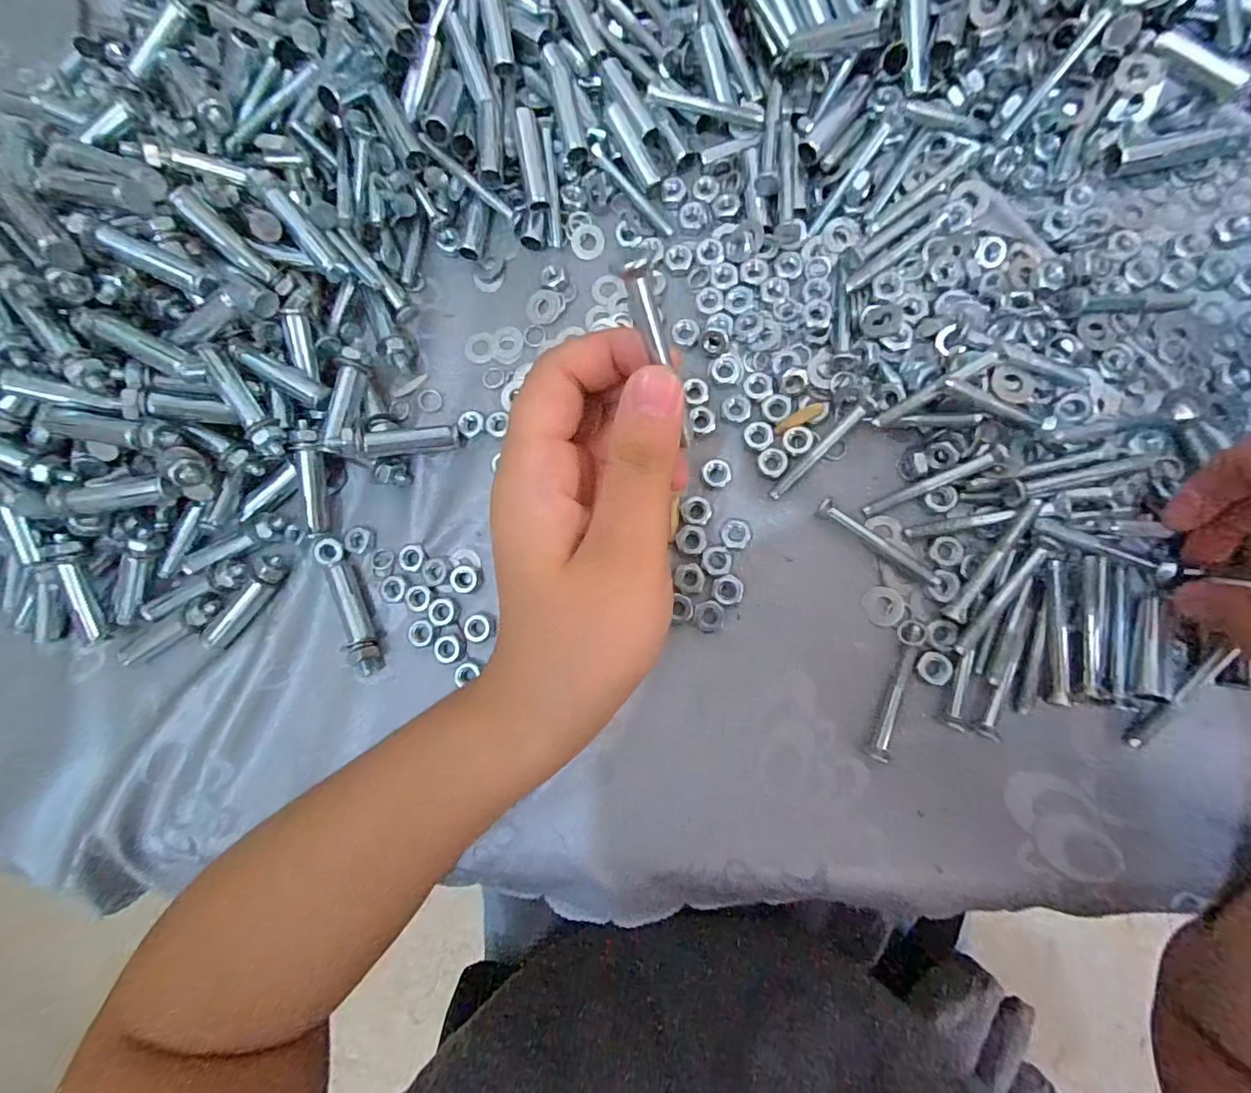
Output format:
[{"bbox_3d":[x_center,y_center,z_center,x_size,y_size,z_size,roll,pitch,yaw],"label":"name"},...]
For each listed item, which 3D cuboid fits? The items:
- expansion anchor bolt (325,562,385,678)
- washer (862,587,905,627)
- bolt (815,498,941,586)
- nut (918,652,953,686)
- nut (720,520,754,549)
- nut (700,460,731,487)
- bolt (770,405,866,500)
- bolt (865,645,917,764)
[{"bbox_3d":[-0.129,0.034,0.251,0.014,0.009,0.054,-20,82,5],"label":"expansion anchor bolt"},{"bbox_3d":[0.109,0.025,0.224,0.016,0.004,0.016,-1,84,7],"label":"washer"},{"bbox_3d":[0.106,-0.002,0.225,0.056,0.010,0.007,35,89,9],"label":"bolt"},{"bbox_3d":[0.127,0.050,0.217,0.013,0.004,0.013,-1,84,7],"label":"nut"},{"bbox_3d":[0.049,-0.006,0.235,0.014,0.004,0.013,2,84,7],"label":"nut"},{"bbox_3d":[0.041,-0.033,0.240,0.013,0.004,0.012,-1,84,7],"label":"nut"},{"bbox_3d":[0.082,-0.040,0.230,0.005,0.004,0.051,46,105,10],"label":"bolt"},{"bbox_3d":[0.111,0.064,0.218,0.009,0.006,0.048,20,87,9],"label":"bolt"}]

